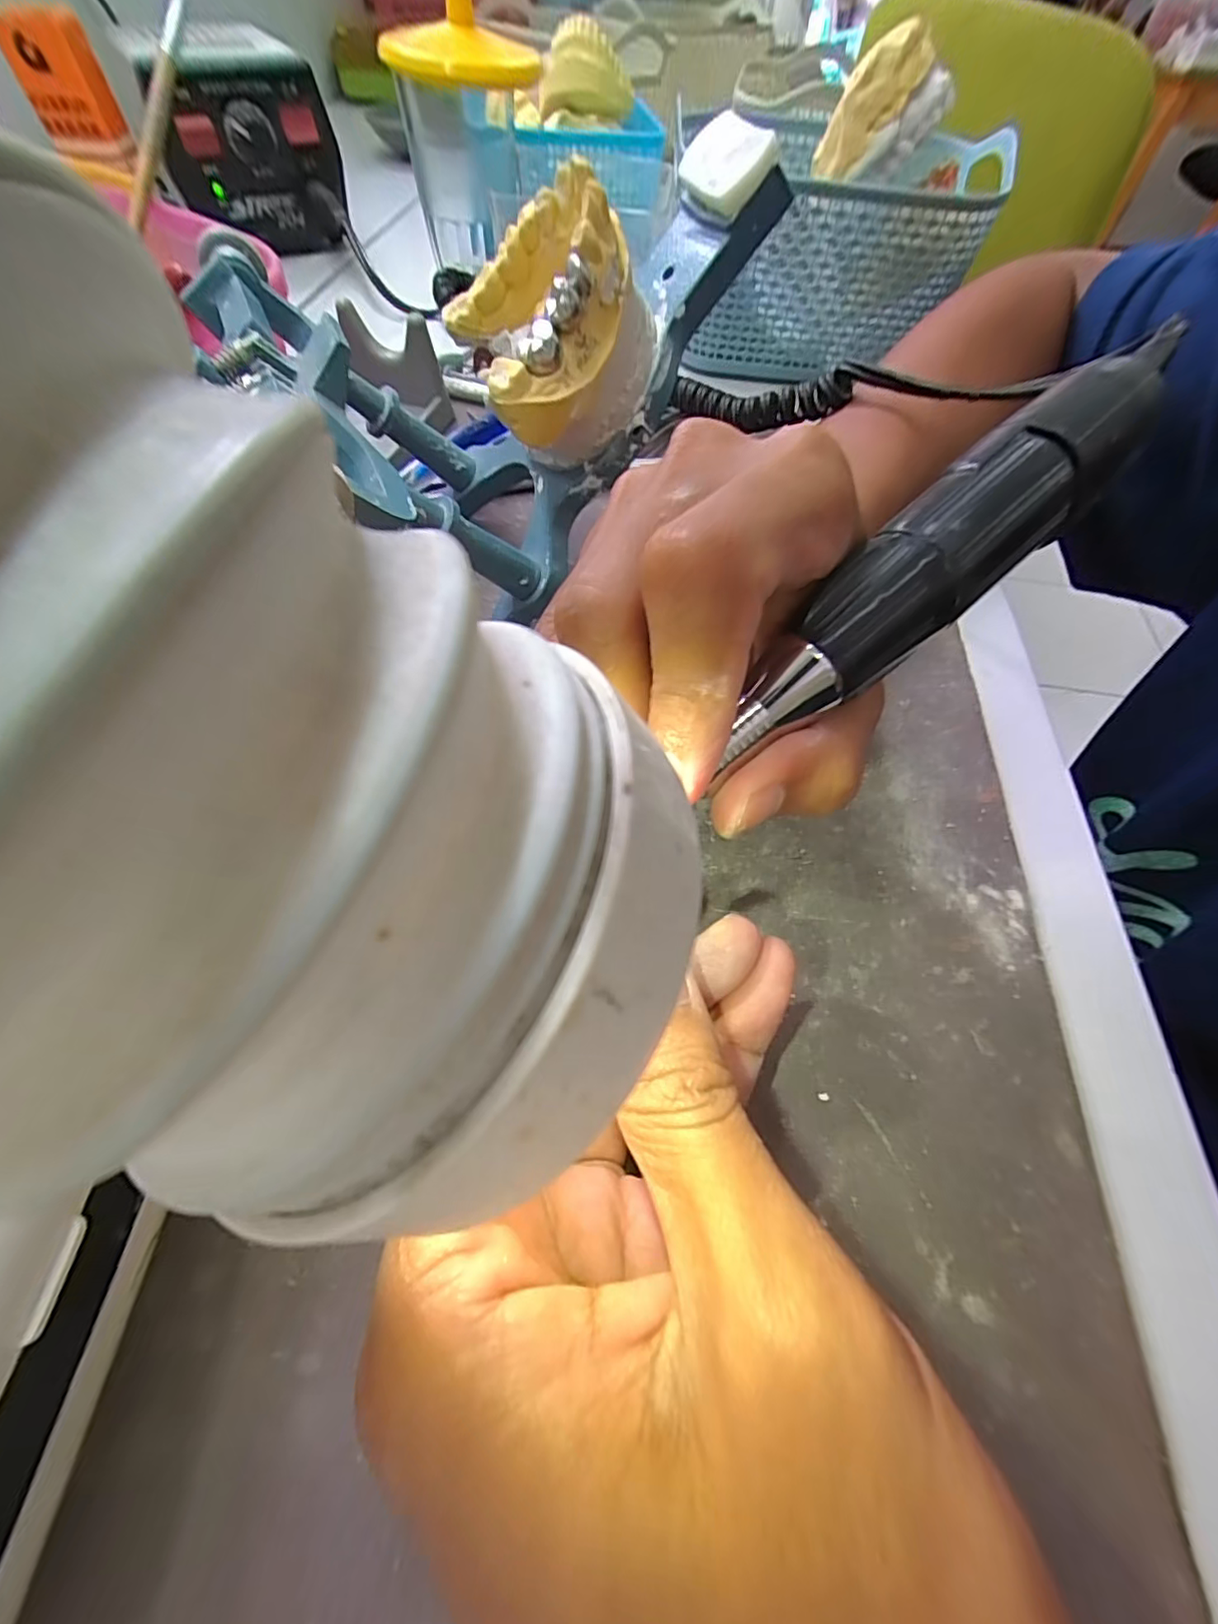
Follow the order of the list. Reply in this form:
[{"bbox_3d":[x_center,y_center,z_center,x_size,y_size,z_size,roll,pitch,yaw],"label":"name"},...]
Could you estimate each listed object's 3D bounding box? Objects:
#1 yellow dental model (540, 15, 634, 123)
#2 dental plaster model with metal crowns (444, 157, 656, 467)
[{"bbox_3d":[-0.015,-0.484,0.365,0.058,0.043,0.058,4,58,-2],"label":"yellow dental model"},{"bbox_3d":[-0.017,-0.144,0.172,0.041,0.064,0.057,14,18,-47],"label":"dental plaster model with metal crowns"}]

